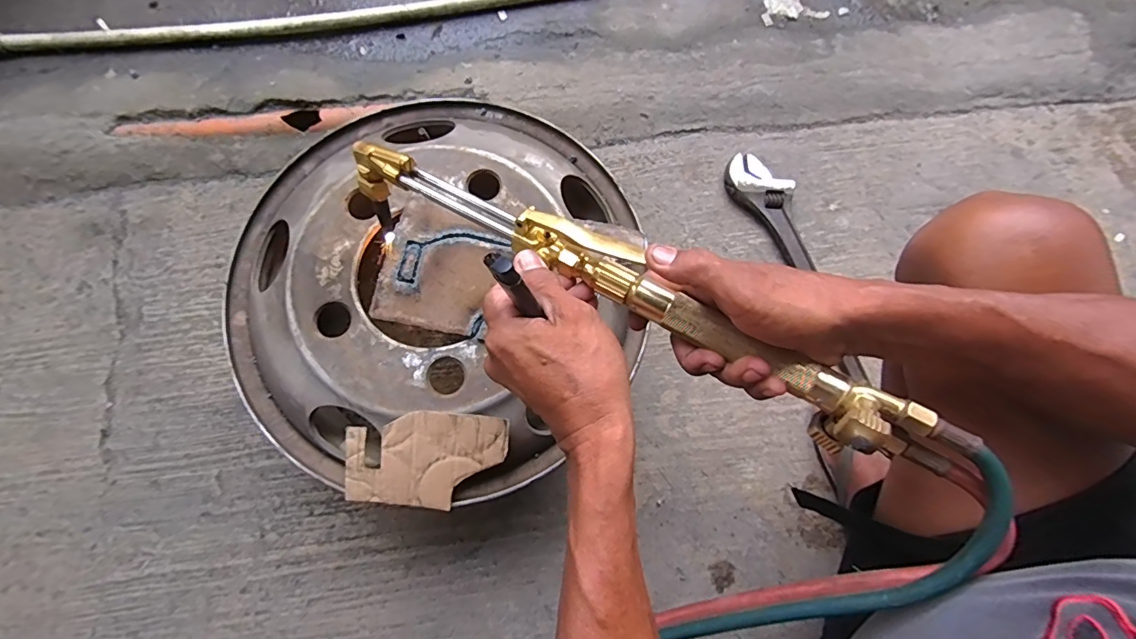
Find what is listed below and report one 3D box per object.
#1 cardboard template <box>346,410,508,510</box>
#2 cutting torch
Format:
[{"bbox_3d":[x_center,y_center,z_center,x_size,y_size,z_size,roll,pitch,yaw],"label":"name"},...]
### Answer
[{"bbox_3d":[-0.128,0.127,0.445,0.141,0.004,0.087,4,97,-2],"label":"cardboard template"},{"bbox_3d":[0.033,-0.022,0.357,0.467,0.078,0.051,29,78,15],"label":"cutting torch"}]

